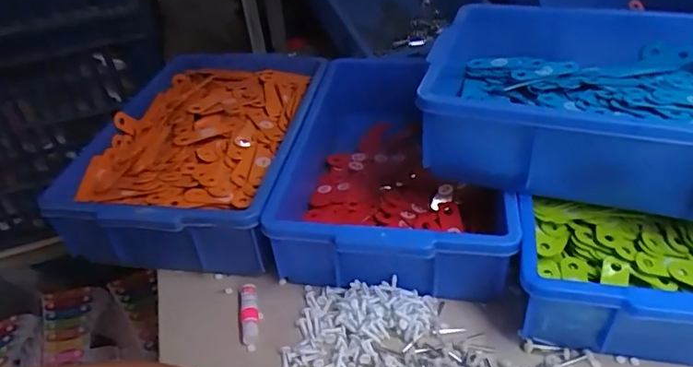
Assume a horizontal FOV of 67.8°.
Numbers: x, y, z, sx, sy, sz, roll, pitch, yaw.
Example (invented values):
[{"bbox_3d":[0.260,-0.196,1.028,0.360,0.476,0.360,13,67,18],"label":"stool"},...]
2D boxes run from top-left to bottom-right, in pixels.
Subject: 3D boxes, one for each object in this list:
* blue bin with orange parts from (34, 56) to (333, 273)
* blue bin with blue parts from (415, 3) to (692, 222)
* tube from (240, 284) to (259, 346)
[{"bbox_3d":[-0.183,-0.057,0.692,0.269,0.097,0.436,-1,40,8],"label":"blue bin with orange parts"},{"bbox_3d":[0.276,-0.093,0.530,0.362,0.103,0.266,8,42,19],"label":"blue bin with blue parts"},{"bbox_3d":[-0.098,0.130,0.519,0.016,0.016,0.063,-11,39,-4],"label":"tube"}]

